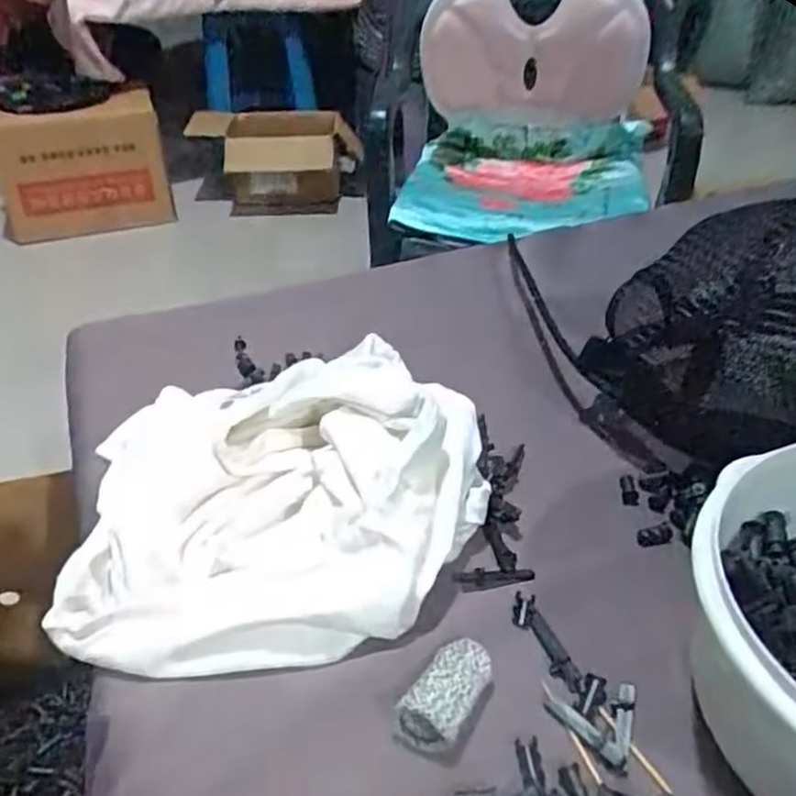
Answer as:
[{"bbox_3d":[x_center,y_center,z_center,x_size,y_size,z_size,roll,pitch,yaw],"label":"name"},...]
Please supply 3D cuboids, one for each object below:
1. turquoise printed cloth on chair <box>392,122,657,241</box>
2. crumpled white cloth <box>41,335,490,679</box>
[{"bbox_3d":[0.185,-0.326,1.098,0.361,0.088,0.229,4,37,8],"label":"turquoise printed cloth on chair"},{"bbox_3d":[-0.061,0.036,0.370,0.202,0.059,0.190,-5,37,-1],"label":"crumpled white cloth"}]

